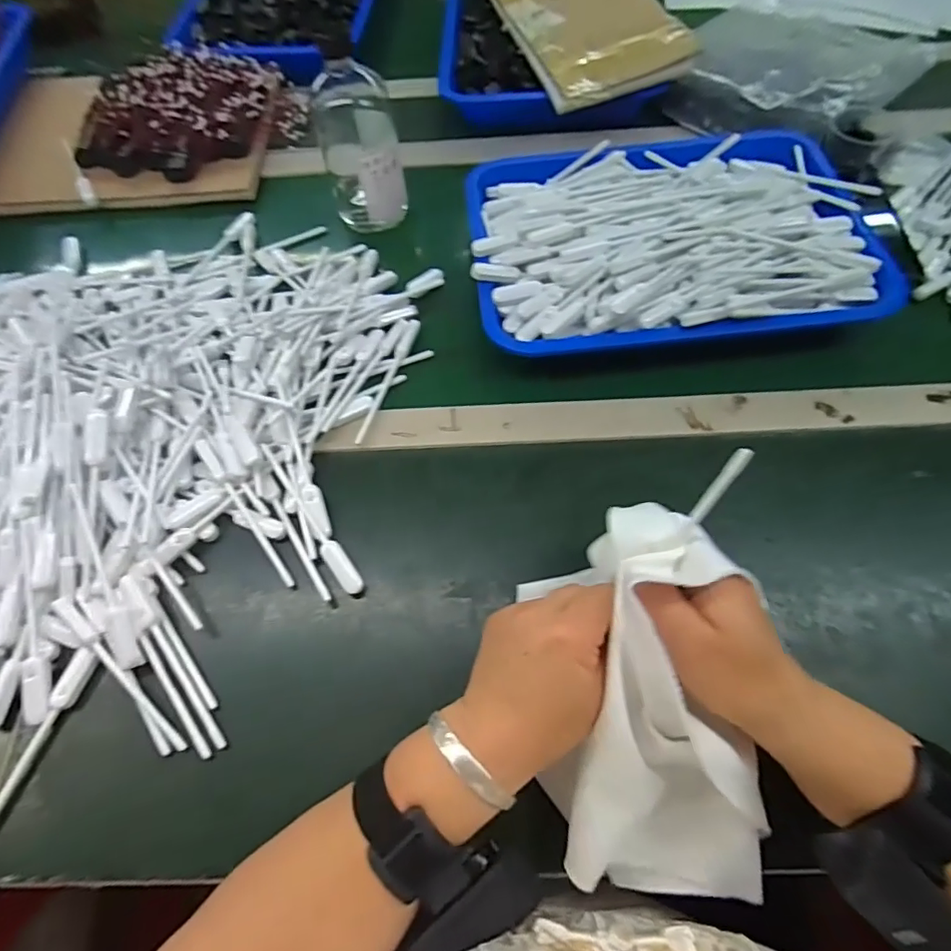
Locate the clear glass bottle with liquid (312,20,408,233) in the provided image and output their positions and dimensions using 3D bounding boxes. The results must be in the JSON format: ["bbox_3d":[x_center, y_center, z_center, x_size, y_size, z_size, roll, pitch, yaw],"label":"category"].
[{"bbox_3d":[-0.114,-0.326,0.537,0.077,0.165,0.066,-15,63,-5],"label":"clear glass bottle with liquid"}]

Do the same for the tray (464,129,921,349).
[{"bbox_3d":[0.181,-0.230,0.519,0.369,0.052,0.274,-7,63,0],"label":"tray"}]

